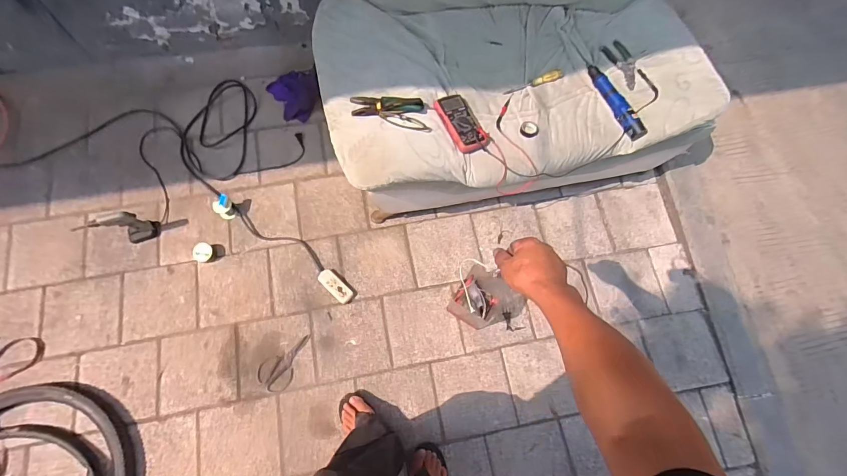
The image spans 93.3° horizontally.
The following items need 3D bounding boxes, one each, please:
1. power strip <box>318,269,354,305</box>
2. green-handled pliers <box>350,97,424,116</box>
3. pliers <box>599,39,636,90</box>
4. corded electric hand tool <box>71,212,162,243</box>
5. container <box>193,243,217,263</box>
[{"bbox_3d":[-0.309,0.170,1.414,0.147,0.027,0.059,42,77,12],"label":"power strip"},{"bbox_3d":[-0.102,-0.376,1.122,0.199,0.019,0.061,-2,72,-1],"label":"green-handled pliers"},{"bbox_3d":[0.609,-0.527,1.217,0.066,0.017,0.180,-22,69,8],"label":"pliers"},{"bbox_3d":[-1.082,-0.034,1.372,0.262,0.148,0.065,-7,72,-2],"label":"corded electric hand tool"},{"bbox_3d":[-0.772,0.056,1.415,0.065,0.050,0.066,0,72,0],"label":"container"}]

